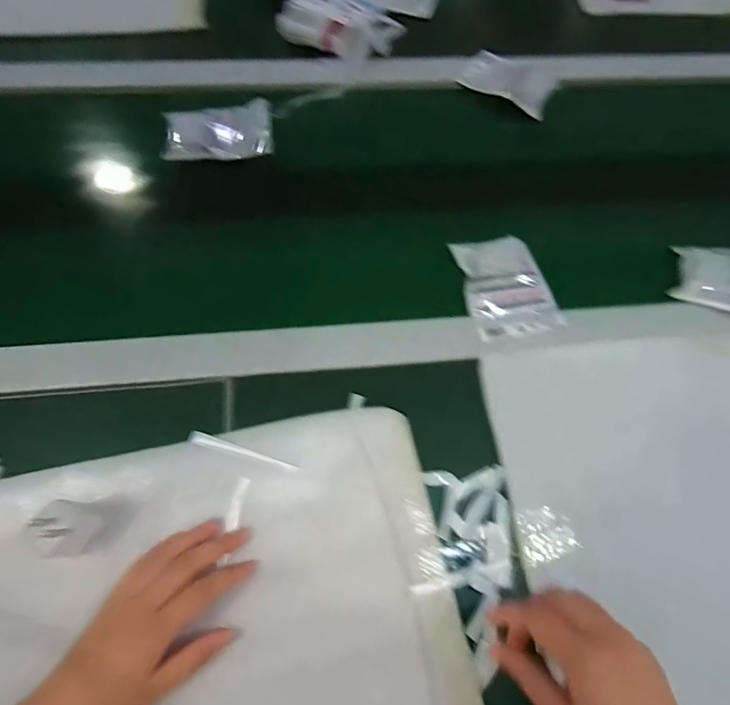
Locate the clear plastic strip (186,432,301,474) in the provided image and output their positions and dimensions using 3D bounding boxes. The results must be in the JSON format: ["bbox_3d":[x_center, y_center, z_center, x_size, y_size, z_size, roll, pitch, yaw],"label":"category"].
[{"bbox_3d":[-0.110,0.091,0.415,0.104,0.009,0.011,15,62,4],"label":"clear plastic strip"}]

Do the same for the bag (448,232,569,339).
[{"bbox_3d":[0.160,-0.076,0.526,0.095,0.021,0.123,-11,63,-10],"label":"bag"}]

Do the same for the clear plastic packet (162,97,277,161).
[{"bbox_3d":[-0.191,-0.288,0.602,0.147,0.024,0.086,-19,65,-14],"label":"clear plastic packet"}]

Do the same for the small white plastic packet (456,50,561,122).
[{"bbox_3d":[0.217,-0.408,0.684,0.135,0.016,0.097,27,63,10],"label":"small white plastic packet"}]

